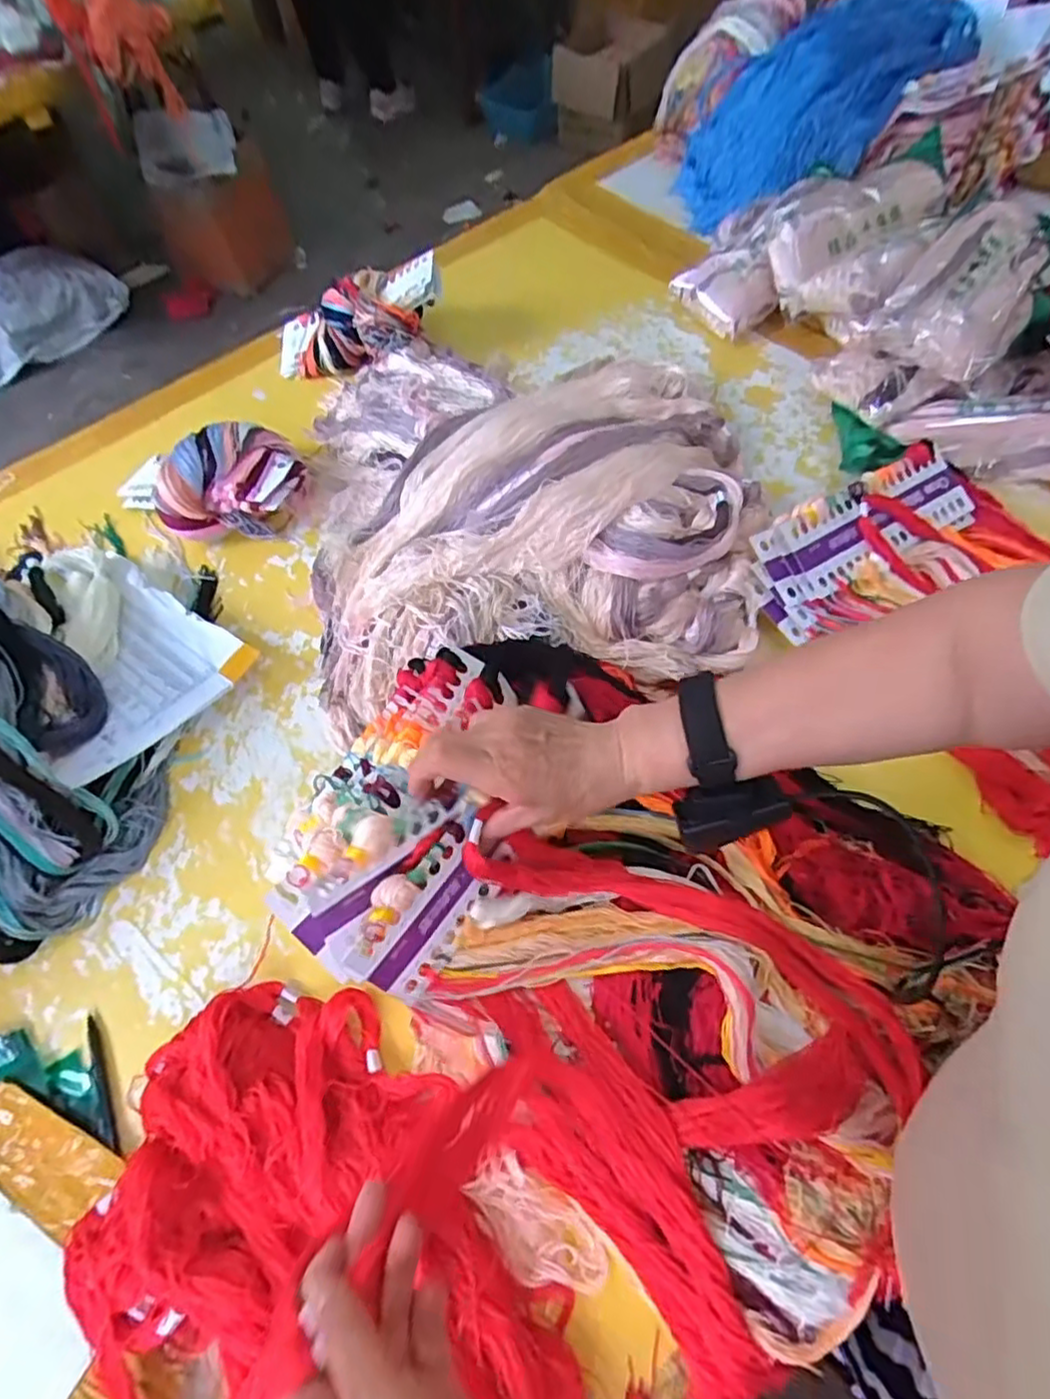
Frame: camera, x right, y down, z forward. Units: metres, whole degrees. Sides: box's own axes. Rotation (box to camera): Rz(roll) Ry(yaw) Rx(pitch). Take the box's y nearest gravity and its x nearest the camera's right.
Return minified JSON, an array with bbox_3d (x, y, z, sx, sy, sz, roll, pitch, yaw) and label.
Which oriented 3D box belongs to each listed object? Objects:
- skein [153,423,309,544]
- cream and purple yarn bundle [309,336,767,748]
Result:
[{"bbox_3d":[-0.349,-0.267,0.808,0.157,0.098,0.129,-3,62,1],"label":"skein"},{"bbox_3d":[-0.001,-0.253,0.776,0.501,0.105,0.524,-11,62,-3],"label":"cream and purple yarn bundle"}]

